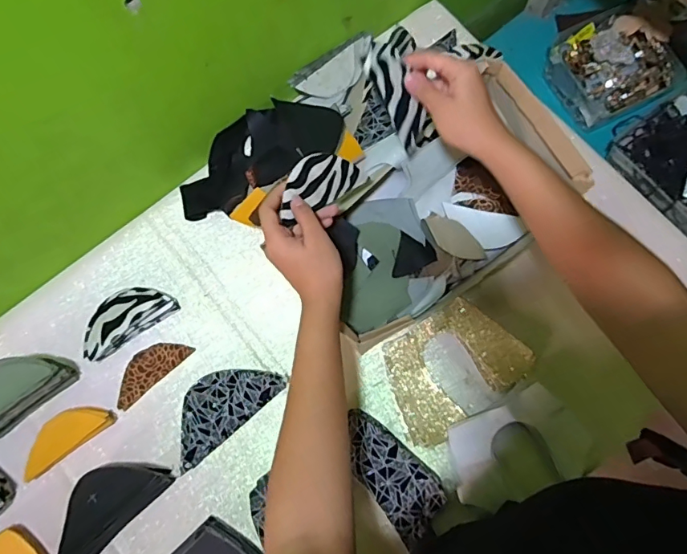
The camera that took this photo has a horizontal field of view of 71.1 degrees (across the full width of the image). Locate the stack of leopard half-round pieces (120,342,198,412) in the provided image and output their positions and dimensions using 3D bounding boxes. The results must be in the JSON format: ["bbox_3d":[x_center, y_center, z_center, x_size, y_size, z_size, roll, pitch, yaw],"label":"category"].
[{"bbox_3d":[-0.241,0.112,0.596,0.104,0.005,0.045,-40,78,-9],"label":"stack of leopard half-round pieces"}]

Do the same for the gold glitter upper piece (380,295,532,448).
[{"bbox_3d":[0.131,0.106,0.579,0.165,0.011,0.124,-33,80,-1],"label":"gold glitter upper piece"}]

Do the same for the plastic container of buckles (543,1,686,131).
[{"bbox_3d":[0.428,-0.336,0.773,0.159,0.066,0.167,-30,77,-6],"label":"plastic container of buckles"}]

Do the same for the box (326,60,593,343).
[{"bbox_3d":[0.098,-0.072,0.573,0.330,0.104,0.191,-34,77,-7],"label":"box"}]

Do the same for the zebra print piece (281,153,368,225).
[{"bbox_3d":[-0.023,-0.098,0.488,0.099,0.012,0.050,-28,112,-19],"label":"zebra print piece"}]

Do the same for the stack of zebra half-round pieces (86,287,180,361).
[{"bbox_3d":[-0.271,0.048,0.598,0.114,0.030,0.056,-36,77,-8],"label":"stack of zebra half-round pieces"}]

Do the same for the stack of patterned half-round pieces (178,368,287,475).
[{"bbox_3d":[-0.146,0.151,0.577,0.143,0.019,0.073,-40,78,-8],"label":"stack of patterned half-round pieces"}]

